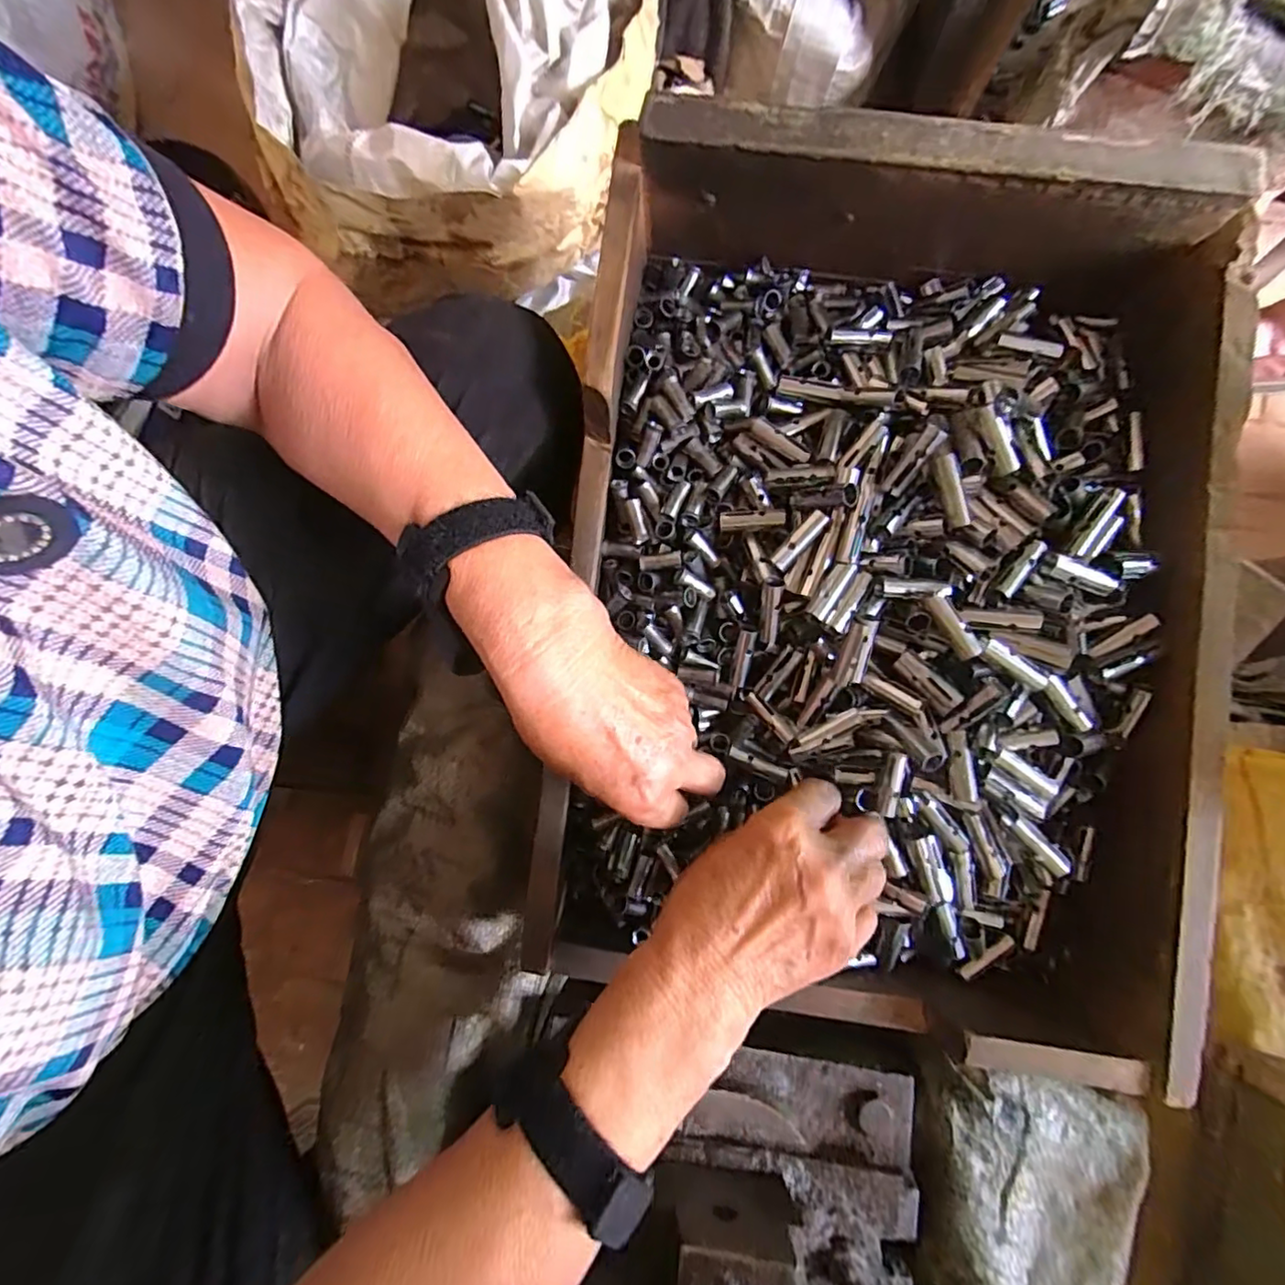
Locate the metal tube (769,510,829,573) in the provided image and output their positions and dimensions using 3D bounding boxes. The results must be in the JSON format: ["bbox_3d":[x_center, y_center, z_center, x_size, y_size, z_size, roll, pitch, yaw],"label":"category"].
[{"bbox_3d":[0.086,-0.055,0.320,0.010,0.007,0.038,44,101,8],"label":"metal tube"}]

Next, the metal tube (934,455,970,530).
[{"bbox_3d":[0.159,-0.077,0.300,0.008,0.011,0.038,-18,97,-4],"label":"metal tube"}]

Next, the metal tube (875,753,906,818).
[{"bbox_3d":[0.134,0.077,0.317,0.013,0.010,0.036,6,100,1],"label":"metal tube"}]

